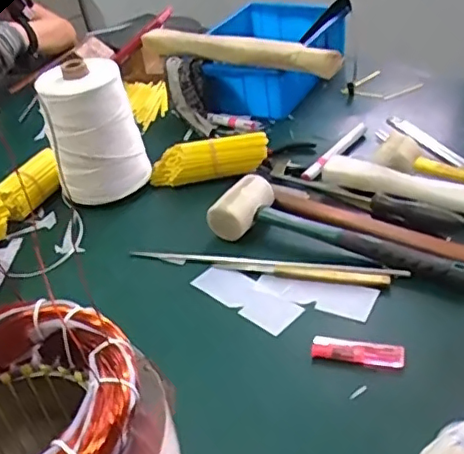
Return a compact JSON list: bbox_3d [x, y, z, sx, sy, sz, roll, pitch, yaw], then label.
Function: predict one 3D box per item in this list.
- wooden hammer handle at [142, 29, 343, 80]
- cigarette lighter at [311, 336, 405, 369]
[{"bbox_3d":[-0.002,-0.259,0.857,0.328,0.039,0.029,14,43,27],"label":"wooden hammer handle"},{"bbox_3d":[0.110,0.108,0.513,0.078,0.008,0.023,6,40,18],"label":"cigarette lighter"}]

